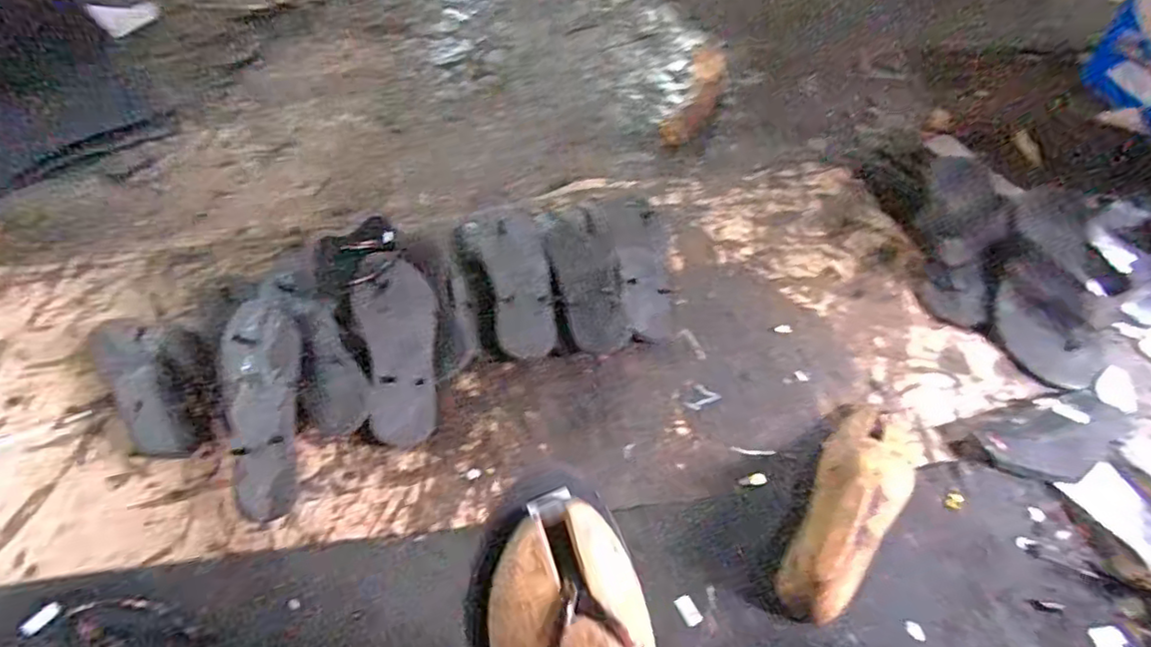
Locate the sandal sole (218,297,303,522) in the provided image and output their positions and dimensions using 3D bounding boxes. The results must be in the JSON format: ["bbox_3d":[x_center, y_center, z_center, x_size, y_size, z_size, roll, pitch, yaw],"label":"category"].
[{"bbox_3d":[-0.341,0.085,0.655,0.092,0.036,0.251,-14,68,-8],"label":"sandal sole"}]

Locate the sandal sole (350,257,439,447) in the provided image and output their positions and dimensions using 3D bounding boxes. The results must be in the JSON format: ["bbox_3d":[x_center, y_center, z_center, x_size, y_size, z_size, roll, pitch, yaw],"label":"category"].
[{"bbox_3d":[-0.205,0.032,0.712,0.093,0.007,0.215,-8,78,-25],"label":"sandal sole"}]

